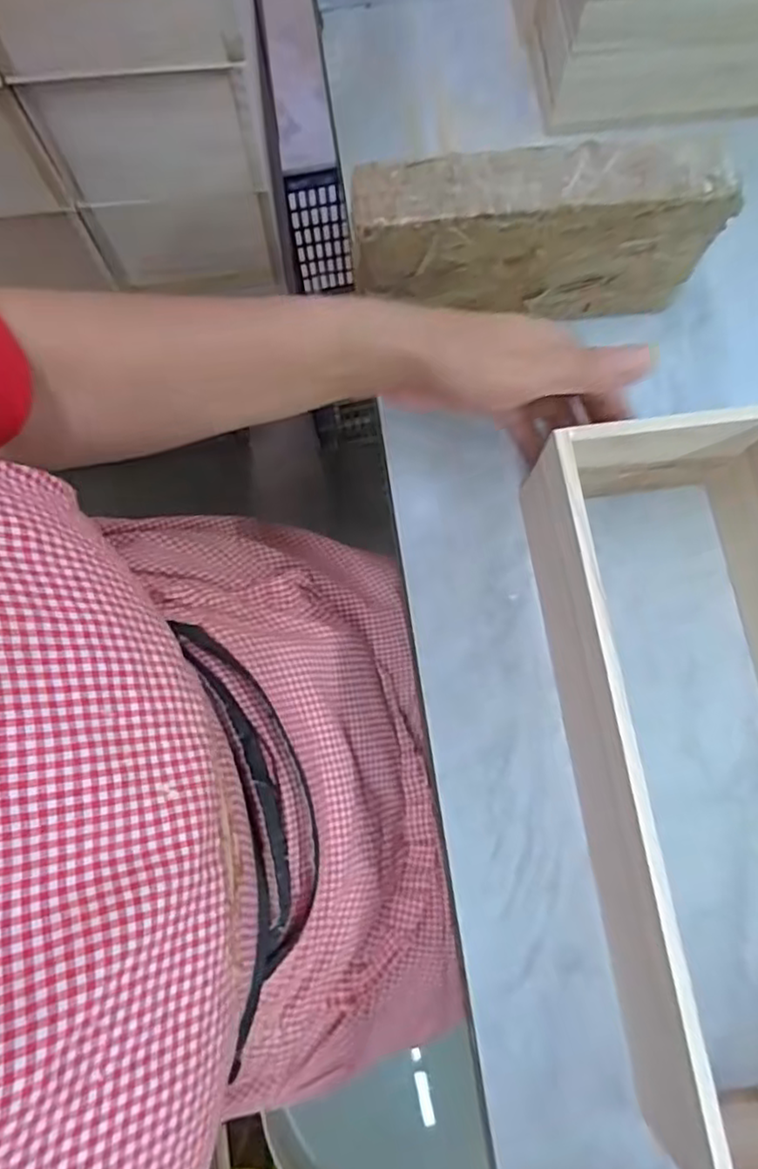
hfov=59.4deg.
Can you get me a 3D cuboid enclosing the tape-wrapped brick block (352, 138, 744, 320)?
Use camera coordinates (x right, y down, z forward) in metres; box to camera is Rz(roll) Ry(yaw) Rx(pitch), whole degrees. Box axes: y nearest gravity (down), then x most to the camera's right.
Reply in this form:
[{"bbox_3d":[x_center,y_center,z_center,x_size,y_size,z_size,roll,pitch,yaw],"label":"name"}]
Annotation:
[{"bbox_3d":[0.089,-0.202,0.400,0.207,0.103,0.047,-3,77,-1],"label":"tape-wrapped brick block"}]

